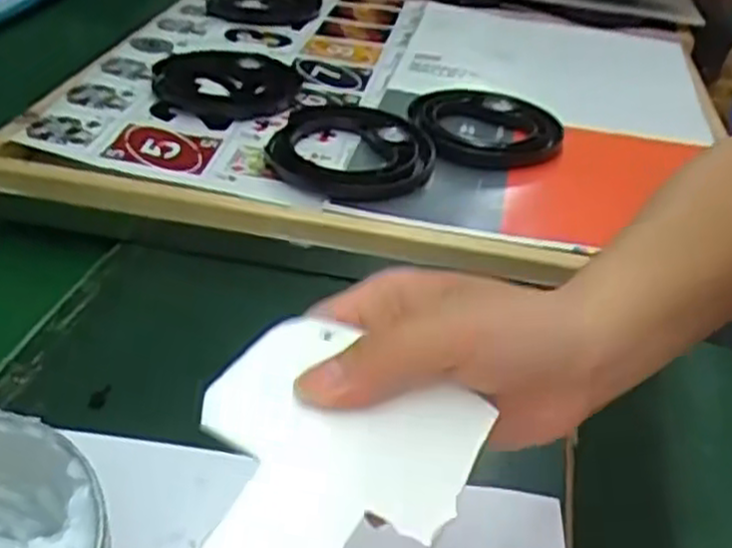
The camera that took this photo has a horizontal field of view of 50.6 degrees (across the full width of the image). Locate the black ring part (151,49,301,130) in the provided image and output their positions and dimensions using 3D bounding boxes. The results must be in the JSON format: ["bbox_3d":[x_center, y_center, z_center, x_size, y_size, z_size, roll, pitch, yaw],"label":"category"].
[{"bbox_3d":[-0.122,-0.168,0.679,0.131,0.033,0.131,-5,36,-12],"label":"black ring part"}]

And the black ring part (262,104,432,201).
[{"bbox_3d":[-0.012,-0.101,0.616,0.128,0.031,0.133,1,35,-4],"label":"black ring part"}]

